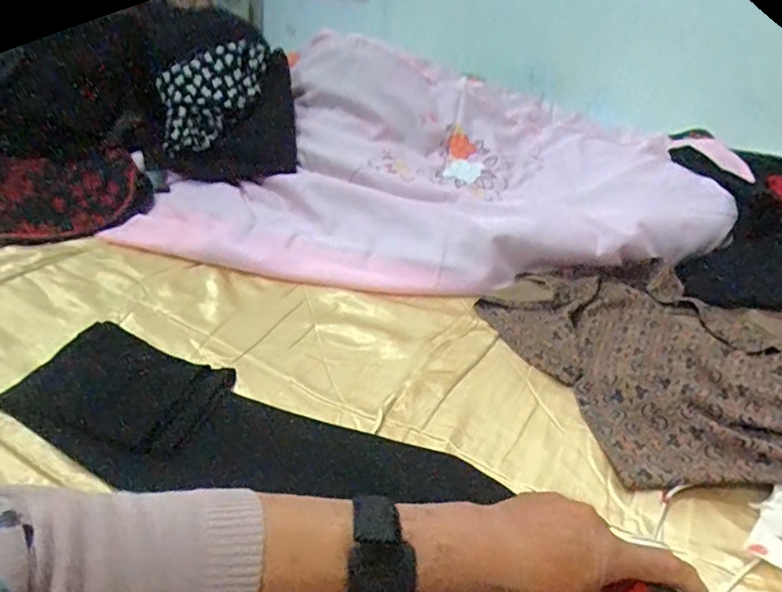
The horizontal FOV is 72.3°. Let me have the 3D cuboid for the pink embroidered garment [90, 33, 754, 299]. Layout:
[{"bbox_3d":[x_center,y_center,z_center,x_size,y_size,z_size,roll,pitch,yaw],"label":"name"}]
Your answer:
[{"bbox_3d":[0.088,-0.263,0.972,0.911,0.208,0.581,3,33,-6],"label":"pink embroidered garment"}]

